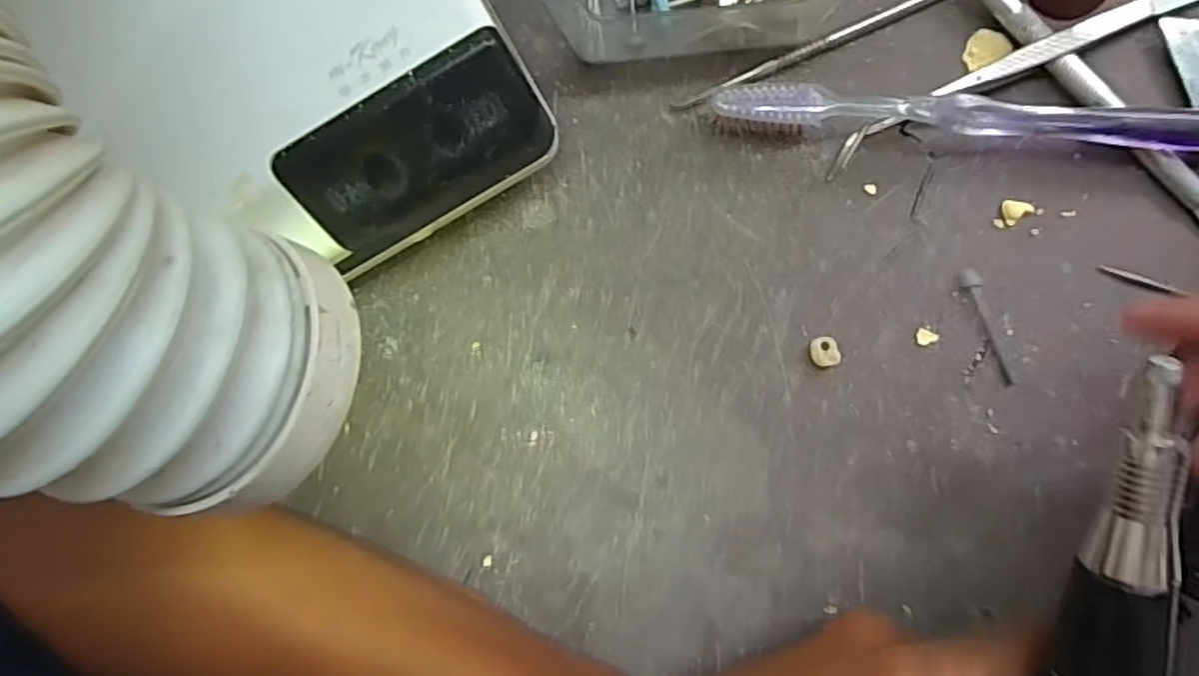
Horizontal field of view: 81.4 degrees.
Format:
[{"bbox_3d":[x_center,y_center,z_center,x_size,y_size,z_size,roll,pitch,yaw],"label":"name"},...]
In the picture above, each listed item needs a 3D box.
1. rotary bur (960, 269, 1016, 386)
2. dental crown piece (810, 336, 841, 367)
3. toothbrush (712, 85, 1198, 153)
[{"bbox_3d":[0.134,-0.004,0.239,0.006,0.005,0.042,-19,89,6],"label":"rotary bur"},{"bbox_3d":[0.079,0.005,0.244,0.010,0.005,0.011,0,90,5],"label":"dental crown piece"},{"bbox_3d":[0.132,-0.071,0.230,0.184,0.019,0.014,4,91,5],"label":"toothbrush"}]

